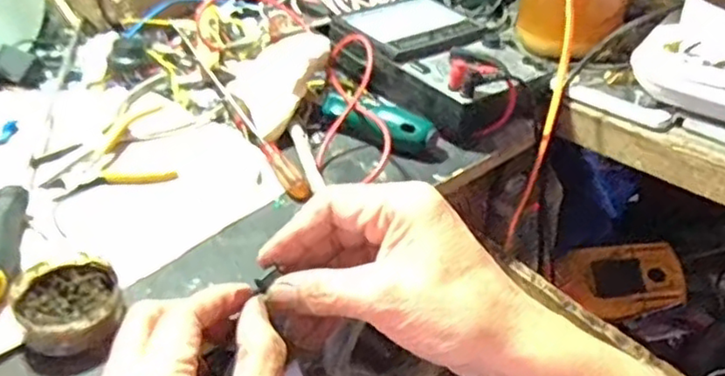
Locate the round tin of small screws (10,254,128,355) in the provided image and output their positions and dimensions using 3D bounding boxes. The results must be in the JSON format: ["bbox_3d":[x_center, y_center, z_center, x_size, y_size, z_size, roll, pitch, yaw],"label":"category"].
[{"bbox_3d":[-0.158,0.064,0.363,0.052,0.021,0.062,-20,40,-27],"label":"round tin of small screws"}]

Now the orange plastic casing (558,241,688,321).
[{"bbox_3d":[0.327,0.118,0.841,0.149,0.032,0.087,-5,74,5],"label":"orange plastic casing"}]

